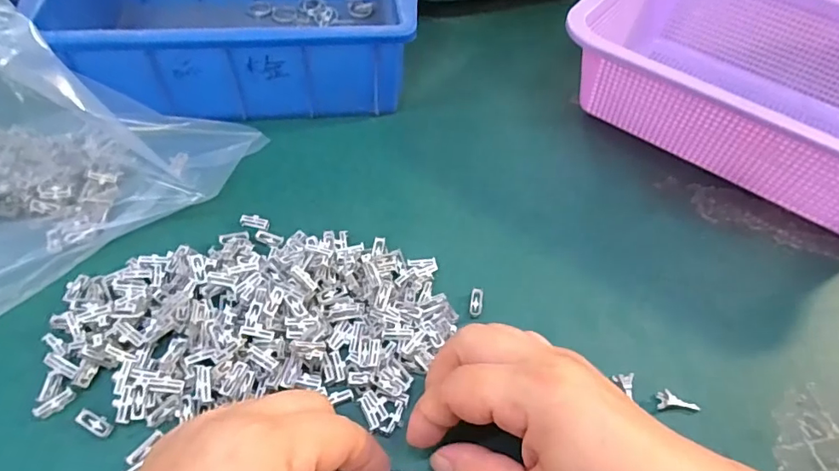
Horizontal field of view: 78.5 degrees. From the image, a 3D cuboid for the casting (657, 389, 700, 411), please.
[{"bbox_3d":[0.129,0.081,0.255,0.021,0.007,0.009,2,53,-3],"label":"casting"}]

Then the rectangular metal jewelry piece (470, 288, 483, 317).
[{"bbox_3d":[0.032,0.037,0.284,0.007,0.005,0.016,10,53,3],"label":"rectangular metal jewelry piece"}]

